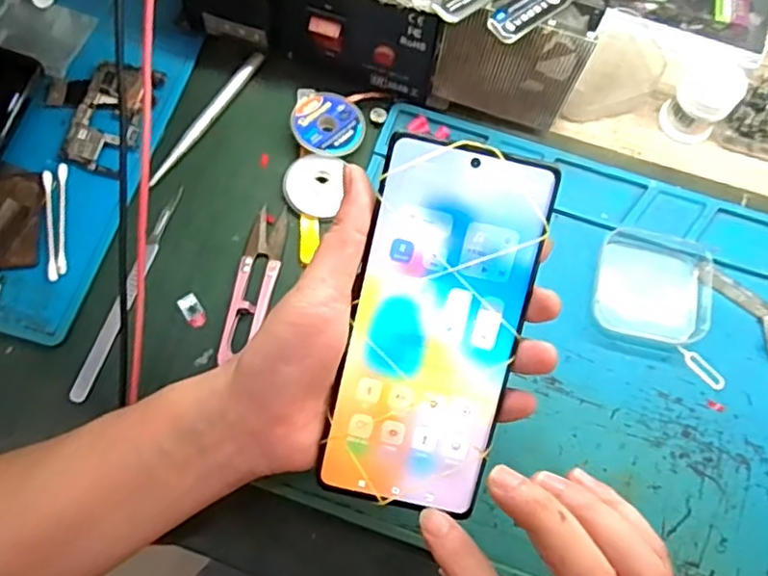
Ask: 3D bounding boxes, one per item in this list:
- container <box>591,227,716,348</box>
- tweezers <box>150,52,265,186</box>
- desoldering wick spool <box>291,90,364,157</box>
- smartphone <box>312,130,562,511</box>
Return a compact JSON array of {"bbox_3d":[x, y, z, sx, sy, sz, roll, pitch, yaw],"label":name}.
[{"bbox_3d":[0.156,-0.001,0.362,0.064,0.014,0.062,12,71,4],"label":"container"},{"bbox_3d":[-0.114,-0.110,0.400,0.009,0.006,0.111,33,74,10],"label":"tweezers"},{"bbox_3d":[-0.035,-0.104,0.394,0.045,0.014,0.045,0,71,-1],"label":"desoldering wick spool"},{"bbox_3d":[0.023,0.020,0.275,0.071,0.004,0.161,12,98,-2],"label":"smartphone"}]

